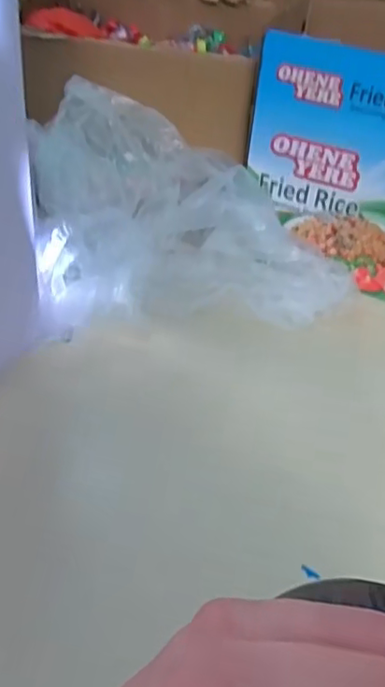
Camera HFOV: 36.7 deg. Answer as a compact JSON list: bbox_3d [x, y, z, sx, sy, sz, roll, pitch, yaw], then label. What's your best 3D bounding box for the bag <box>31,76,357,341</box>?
[{"bbox_3d":[0.001,-0.181,0.791,0.412,0.209,0.237,-3,45,-10],"label":"bag"}]

